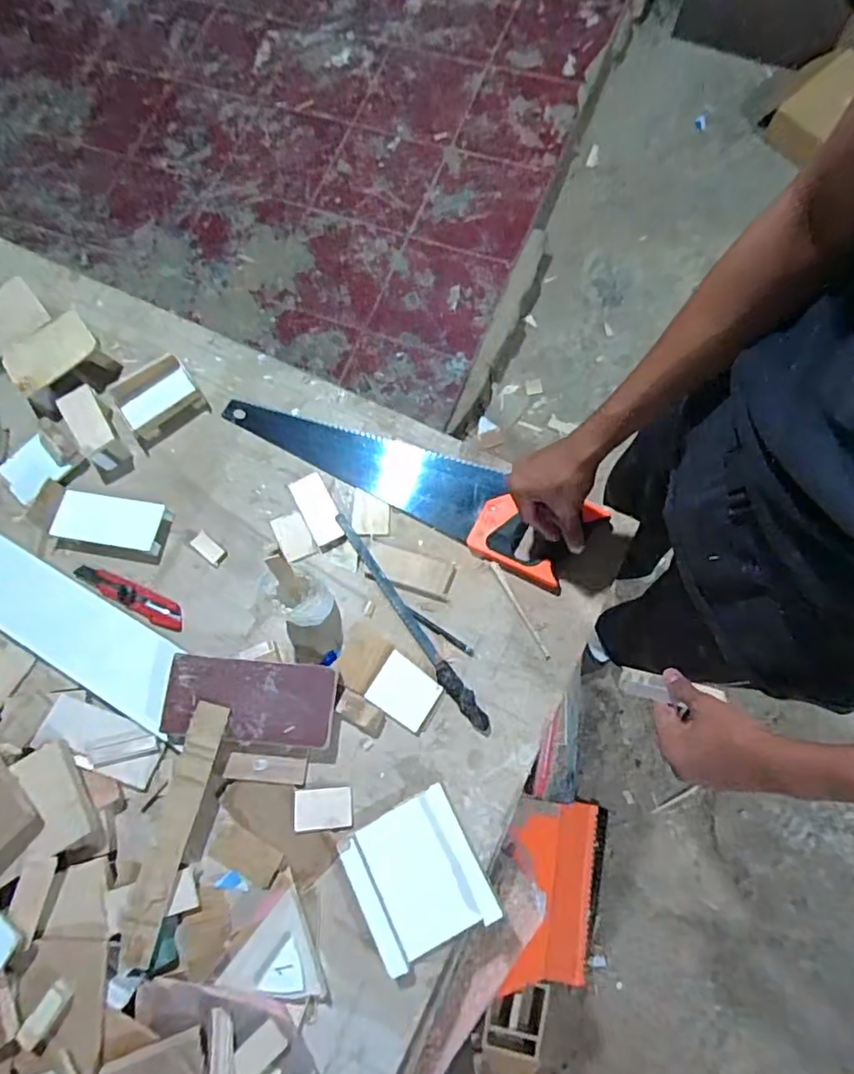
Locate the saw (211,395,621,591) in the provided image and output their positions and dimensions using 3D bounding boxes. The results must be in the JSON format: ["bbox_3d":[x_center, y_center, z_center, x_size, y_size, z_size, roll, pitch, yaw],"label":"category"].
[{"bbox_3d":[-0.039,-0.087,0.763,0.495,0.028,0.111,25,78,13],"label":"saw"}]

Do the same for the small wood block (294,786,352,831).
[{"bbox_3d":[-0.119,0.311,0.666,0.065,0.009,0.043,-4,76,5],"label":"small wood block"}]

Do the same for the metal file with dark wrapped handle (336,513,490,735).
[{"bbox_3d":[-0.024,0.101,0.713,0.021,0.019,0.317,-36,75,-3],"label":"metal file with dark wrapped handle"}]

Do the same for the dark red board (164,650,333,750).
[{"bbox_3d":[-0.206,0.189,0.677,0.188,0.014,0.091,6,74,-3],"label":"dark red board"}]

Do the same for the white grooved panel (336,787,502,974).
[{"bbox_3d":[-0.010,0.365,0.629,0.130,0.030,0.140,-28,75,-2],"label":"white grooved panel"}]

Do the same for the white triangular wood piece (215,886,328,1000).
[{"bbox_3d":[-0.149,0.454,0.615,0.094,0.032,0.100,38,83,13],"label":"white triangular wood piece"}]

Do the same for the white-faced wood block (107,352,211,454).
[{"bbox_3d":[-0.371,-0.185,0.798,0.115,0.052,0.076,-34,75,-6],"label":"white-faced wood block"}]

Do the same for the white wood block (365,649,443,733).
[{"bbox_3d":[-0.025,0.183,0.692,0.075,0.007,0.067,31,81,12],"label":"white wood block"}]

